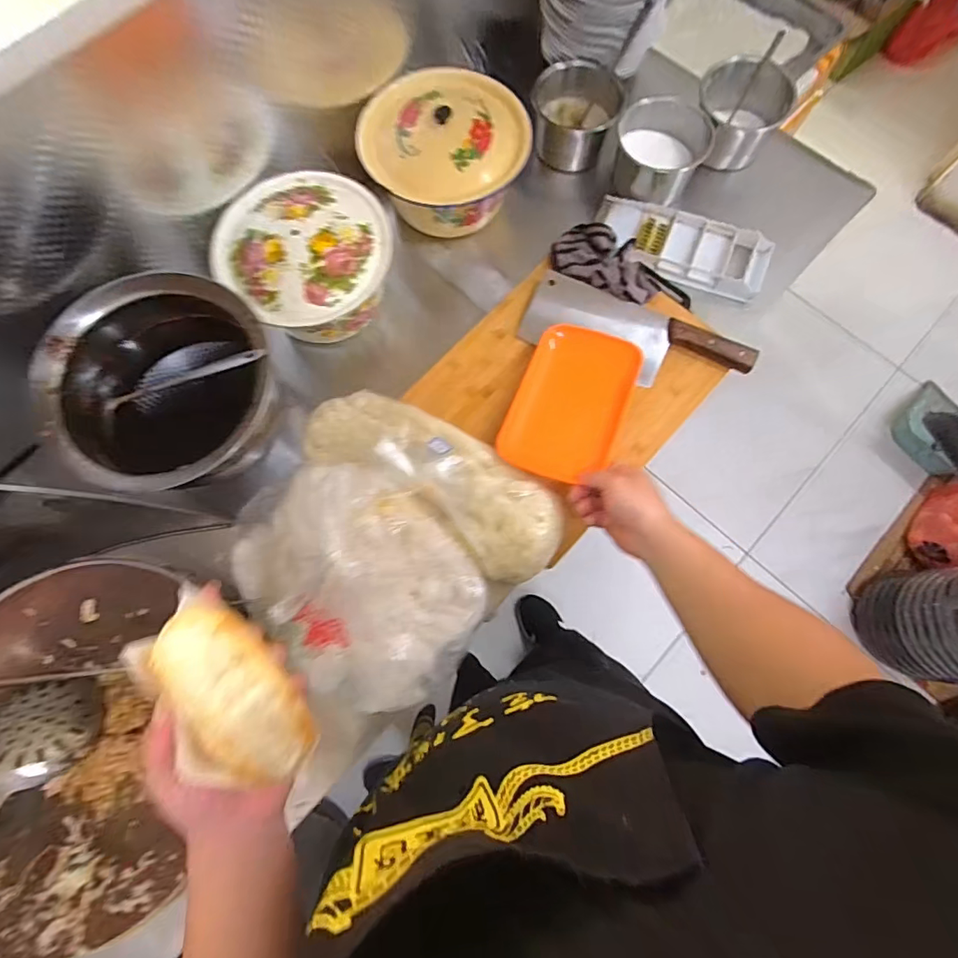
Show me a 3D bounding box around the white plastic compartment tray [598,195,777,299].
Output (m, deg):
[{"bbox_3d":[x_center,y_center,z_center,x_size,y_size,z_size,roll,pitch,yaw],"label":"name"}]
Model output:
[{"bbox_3d":[0.288,-0.336,0.706,0.244,0.034,0.099,22,76,6],"label":"white plastic compartment tray"}]

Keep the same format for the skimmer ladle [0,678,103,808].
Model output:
[{"bbox_3d":[-0.502,0.369,0.467,0.098,0.042,0.341,19,76,6],"label":"skimmer ladle"}]

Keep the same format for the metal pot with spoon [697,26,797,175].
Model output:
[{"bbox_3d":[0.382,-0.541,0.720,0.106,0.110,0.099,0,75,0],"label":"metal pot with spoon"}]

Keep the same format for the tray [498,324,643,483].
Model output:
[{"bbox_3d":[0.116,-0.093,0.608,0.136,0.036,0.203,20,75,9],"label":"tray"}]

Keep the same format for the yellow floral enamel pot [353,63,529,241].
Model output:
[{"bbox_3d":[-0.049,-0.449,0.703,0.225,0.133,0.209,-38,78,-9],"label":"yellow floral enamel pot"}]

